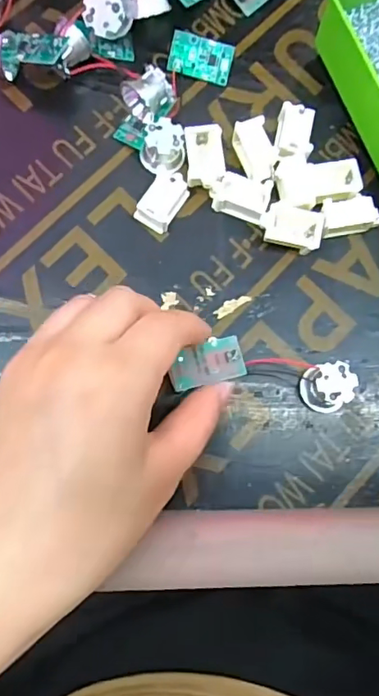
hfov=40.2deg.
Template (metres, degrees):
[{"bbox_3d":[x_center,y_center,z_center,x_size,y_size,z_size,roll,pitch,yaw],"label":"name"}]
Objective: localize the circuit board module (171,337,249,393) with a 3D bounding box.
[{"bbox_3d":[0.008,0.007,0.236,0.033,0.006,0.020,-12,86,-6],"label":"circuit board module"}]

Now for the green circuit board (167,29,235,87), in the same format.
[{"bbox_3d":[0.006,-0.153,0.273,0.033,0.007,0.020,13,84,-4],"label":"green circuit board"}]

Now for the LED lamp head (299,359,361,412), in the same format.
[{"bbox_3d":[0.066,0.019,0.245,0.023,0.019,0.023,0,85,-5],"label":"LED lamp head"}]

